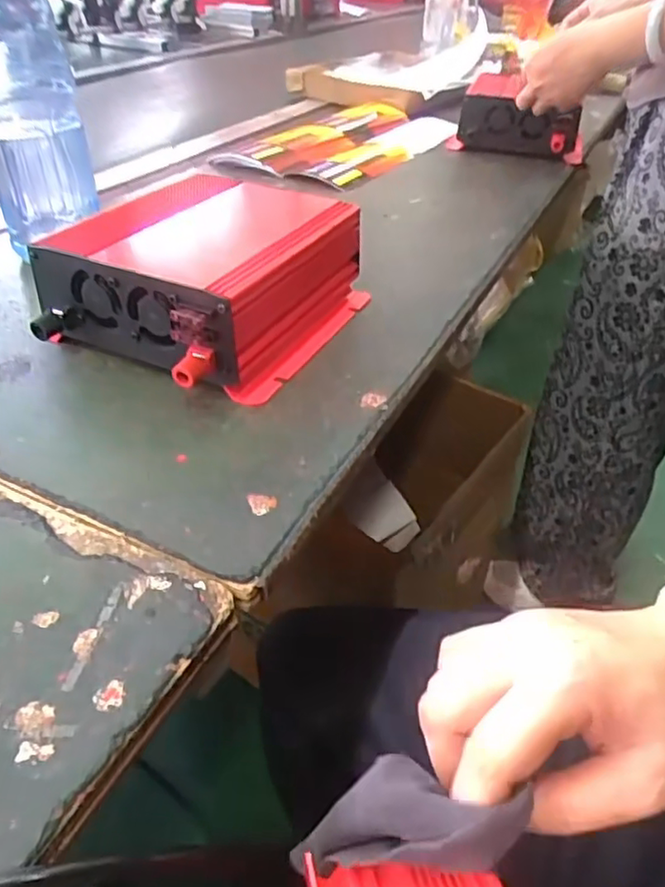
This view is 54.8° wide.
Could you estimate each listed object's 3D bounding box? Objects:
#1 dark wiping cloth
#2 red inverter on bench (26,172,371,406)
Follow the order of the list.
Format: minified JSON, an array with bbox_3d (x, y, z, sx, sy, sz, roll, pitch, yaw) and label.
[{"bbox_3d":[0.024,0.131,0.226,0.084,0.023,0.031,-16,36,18],"label":"dark wiping cloth"},{"bbox_3d":[-0.077,-0.109,0.427,0.143,0.065,0.191,22,42,19],"label":"red inverter on bench"}]

